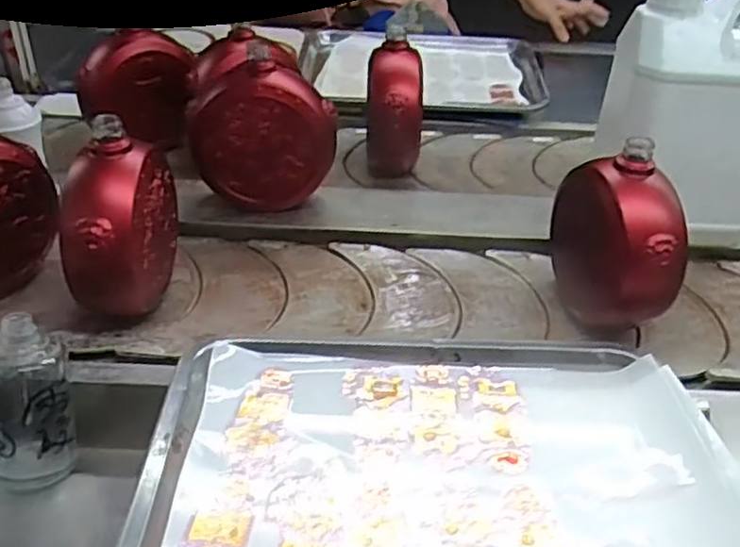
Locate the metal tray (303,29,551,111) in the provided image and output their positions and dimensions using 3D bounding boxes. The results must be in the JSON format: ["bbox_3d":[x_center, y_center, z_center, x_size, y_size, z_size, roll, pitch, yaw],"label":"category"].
[{"bbox_3d":[0.074,-0.302,1.055,0.346,0.044,0.243,4,34,1],"label":"metal tray"}]

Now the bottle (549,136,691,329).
[{"bbox_3d":[0.200,-0.025,0.585,0.056,0.146,0.131,-4,36,-12],"label":"bottle"}]

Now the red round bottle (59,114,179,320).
[{"bbox_3d":[-0.196,-0.033,0.564,0.061,0.146,0.125,5,35,0],"label":"red round bottle"}]

